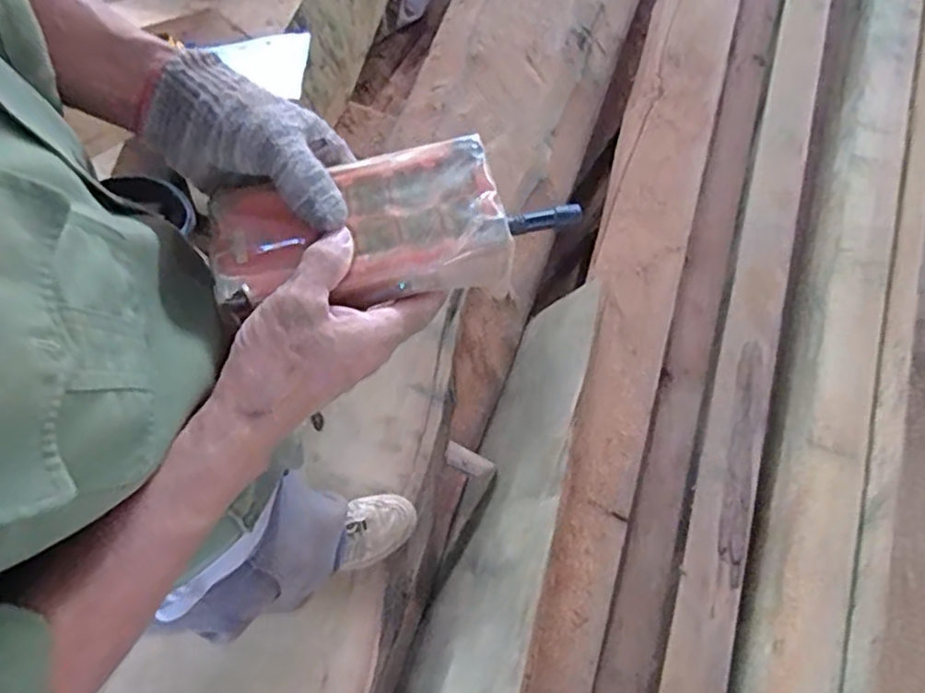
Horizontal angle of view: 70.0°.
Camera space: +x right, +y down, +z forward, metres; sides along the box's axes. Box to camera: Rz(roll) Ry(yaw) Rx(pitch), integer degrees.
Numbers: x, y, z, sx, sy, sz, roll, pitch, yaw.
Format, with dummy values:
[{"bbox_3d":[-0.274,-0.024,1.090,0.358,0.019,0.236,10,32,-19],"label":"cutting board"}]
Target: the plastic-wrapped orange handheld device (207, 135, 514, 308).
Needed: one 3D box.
[{"bbox_3d":[-0.060,-0.066,0.383,0.165,0.021,0.093,-9,70,-3],"label":"plastic-wrapped orange handheld device"}]

